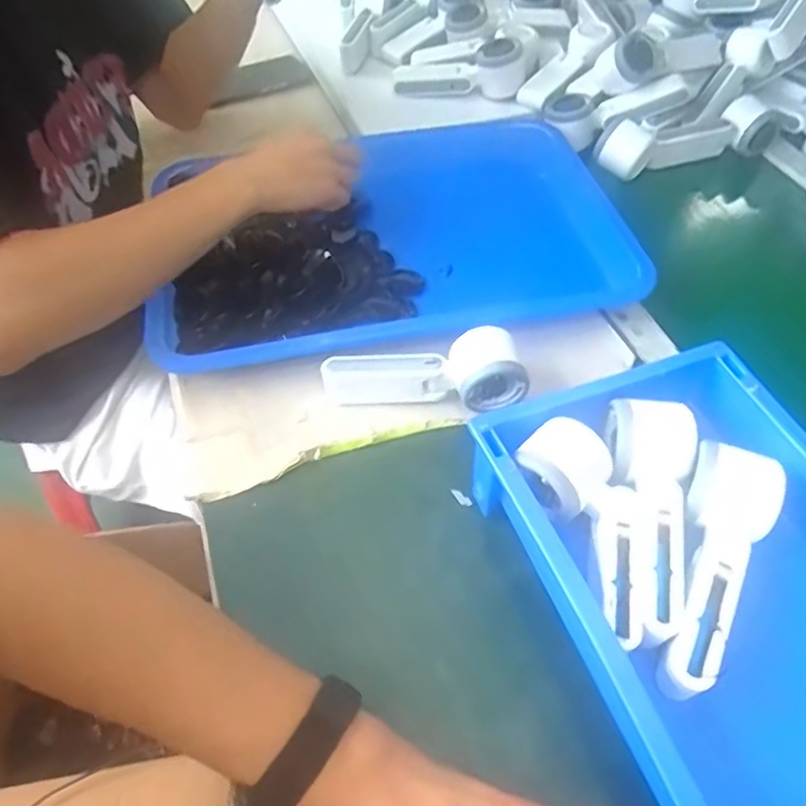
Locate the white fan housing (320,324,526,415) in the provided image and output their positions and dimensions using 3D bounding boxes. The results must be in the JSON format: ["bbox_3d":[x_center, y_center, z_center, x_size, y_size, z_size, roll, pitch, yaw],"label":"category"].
[{"bbox_3d":[0.018,-0.025,0.551,0.169,0.057,0.059,4,51,1],"label":"white fan housing"}]

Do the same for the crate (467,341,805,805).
[{"bbox_3d":[0.194,0.118,0.403,0.204,0.088,0.295,-14,53,-13],"label":"crate"}]

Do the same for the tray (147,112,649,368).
[{"bbox_3d":[-0.017,-0.175,0.673,0.476,0.048,0.313,-11,52,-11],"label":"tray"}]

